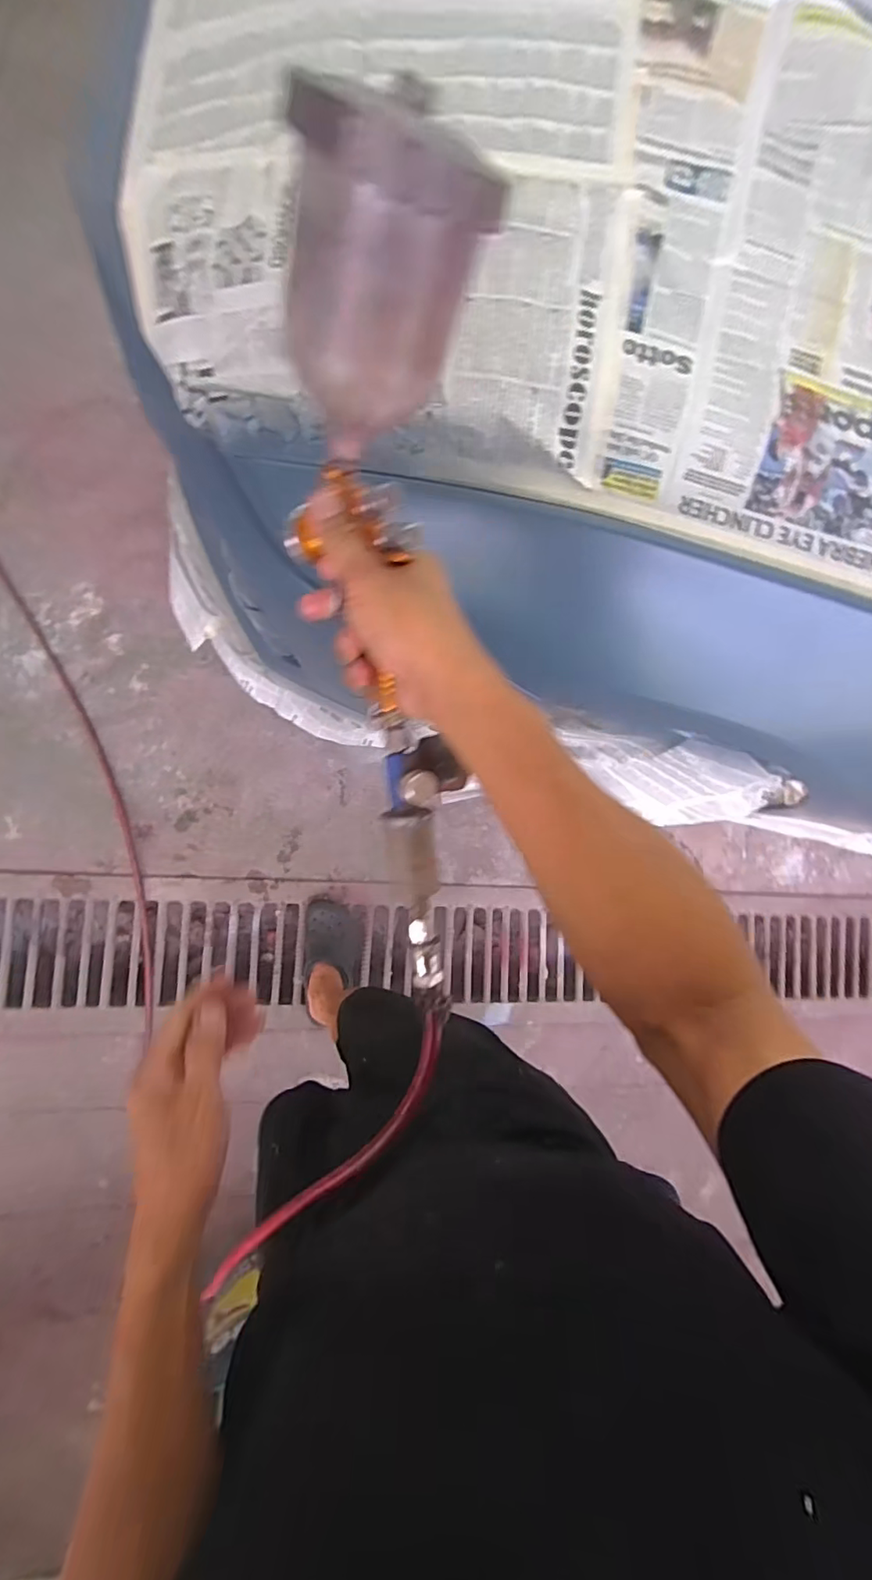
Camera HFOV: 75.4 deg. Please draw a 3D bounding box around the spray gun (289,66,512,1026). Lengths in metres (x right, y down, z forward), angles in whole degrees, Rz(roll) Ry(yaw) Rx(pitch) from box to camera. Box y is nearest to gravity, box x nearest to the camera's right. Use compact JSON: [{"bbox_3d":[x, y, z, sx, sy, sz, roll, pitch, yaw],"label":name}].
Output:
[{"bbox_3d":[-0.023,-0.082,0.348,0.100,0.117,0.482,-3,107,-5],"label":"spray gun"}]

